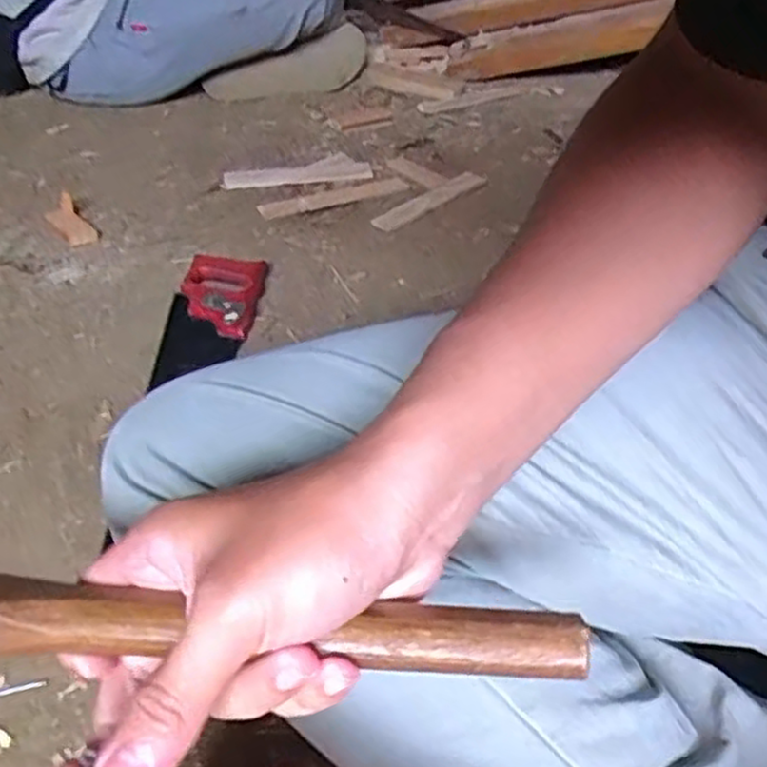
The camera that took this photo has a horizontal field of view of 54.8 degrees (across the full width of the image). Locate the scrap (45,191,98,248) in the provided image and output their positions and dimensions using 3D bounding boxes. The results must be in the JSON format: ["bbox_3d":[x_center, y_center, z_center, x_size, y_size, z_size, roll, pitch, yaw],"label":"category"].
[{"bbox_3d":[-0.415,-0.216,0.980,0.045,0.040,0.081,-33,50,-31],"label":"scrap"}]

